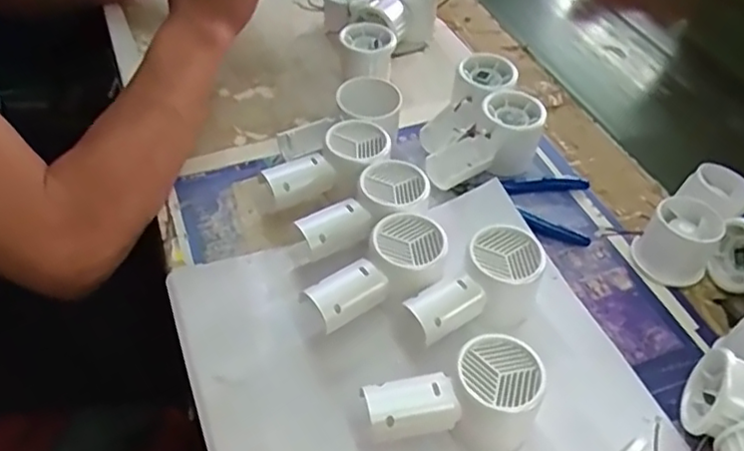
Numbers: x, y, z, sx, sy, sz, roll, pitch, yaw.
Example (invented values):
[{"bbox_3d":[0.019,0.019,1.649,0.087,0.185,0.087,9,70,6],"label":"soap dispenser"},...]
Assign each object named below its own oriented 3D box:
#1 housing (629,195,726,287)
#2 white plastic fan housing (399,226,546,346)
[{"bbox_3d":[0.247,0.013,0.514,0.057,0.048,0.060,34,54,23],"label":"housing"},{"bbox_3d":[0.078,0.050,0.460,0.056,0.049,0.111,38,56,26],"label":"white plastic fan housing"}]

